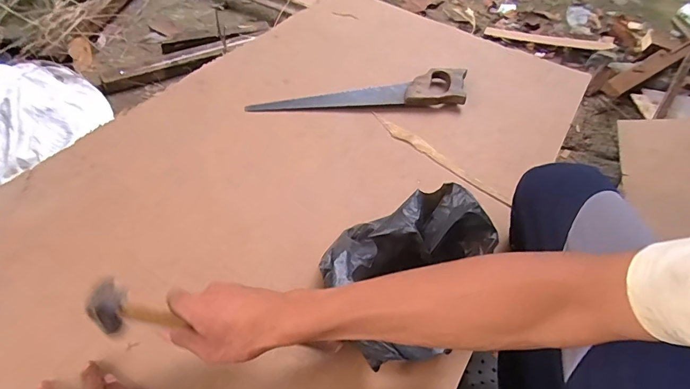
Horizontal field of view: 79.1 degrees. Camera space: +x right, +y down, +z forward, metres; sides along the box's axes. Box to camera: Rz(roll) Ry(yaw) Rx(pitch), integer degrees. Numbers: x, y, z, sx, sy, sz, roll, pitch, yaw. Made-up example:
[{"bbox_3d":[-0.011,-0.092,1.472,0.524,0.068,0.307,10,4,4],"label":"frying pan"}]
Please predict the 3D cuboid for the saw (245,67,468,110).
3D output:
[{"bbox_3d":[0.033,-0.195,0.781,0.410,0.029,0.096,-5,52,-9],"label":"saw"}]

